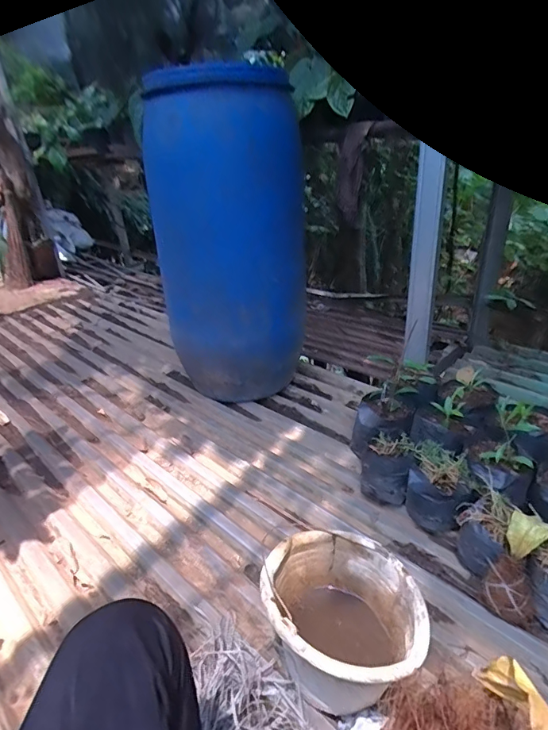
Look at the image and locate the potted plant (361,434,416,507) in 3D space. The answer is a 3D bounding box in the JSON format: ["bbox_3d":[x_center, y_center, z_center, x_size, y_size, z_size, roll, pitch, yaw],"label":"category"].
[{"bbox_3d":[0.266,0.256,1.054,0.111,0.137,0.131,9,33,21],"label":"potted plant"}]

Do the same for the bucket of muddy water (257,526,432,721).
[{"bbox_3d":[0.103,0.408,0.702,0.214,0.188,0.243,-8,31,-7],"label":"bucket of muddy water"}]

